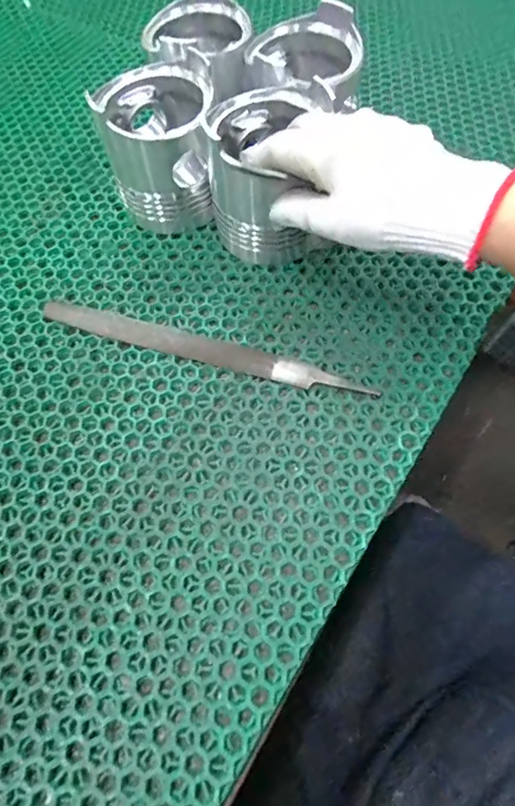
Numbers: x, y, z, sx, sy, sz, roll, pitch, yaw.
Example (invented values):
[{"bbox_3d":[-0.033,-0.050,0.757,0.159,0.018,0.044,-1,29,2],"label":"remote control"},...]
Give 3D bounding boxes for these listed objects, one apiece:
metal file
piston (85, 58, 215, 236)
[{"bbox_3d":[-0.039,-0.037,0.348,0.235,0.006,0.018,16,65,9],"label":"metal file"},{"bbox_3d":[-0.071,-0.188,0.381,0.079,0.090,0.079,-1,64,1],"label":"piston"}]

